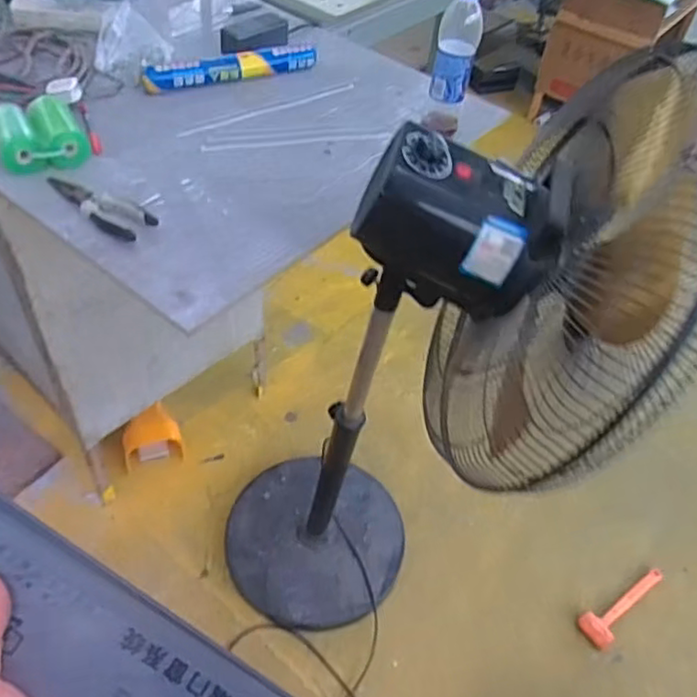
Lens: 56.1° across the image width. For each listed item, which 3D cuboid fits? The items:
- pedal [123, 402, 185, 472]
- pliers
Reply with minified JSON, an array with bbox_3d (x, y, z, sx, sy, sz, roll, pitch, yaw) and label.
[{"bbox_3d":[-0.511,0.232,1.698,0.153,0.098,0.147,-10,50,-15],"label":"pedal"},{"bbox_3d":[-0.337,-0.193,0.871,0.175,0.015,0.057,30,52,19],"label":"pliers"}]

